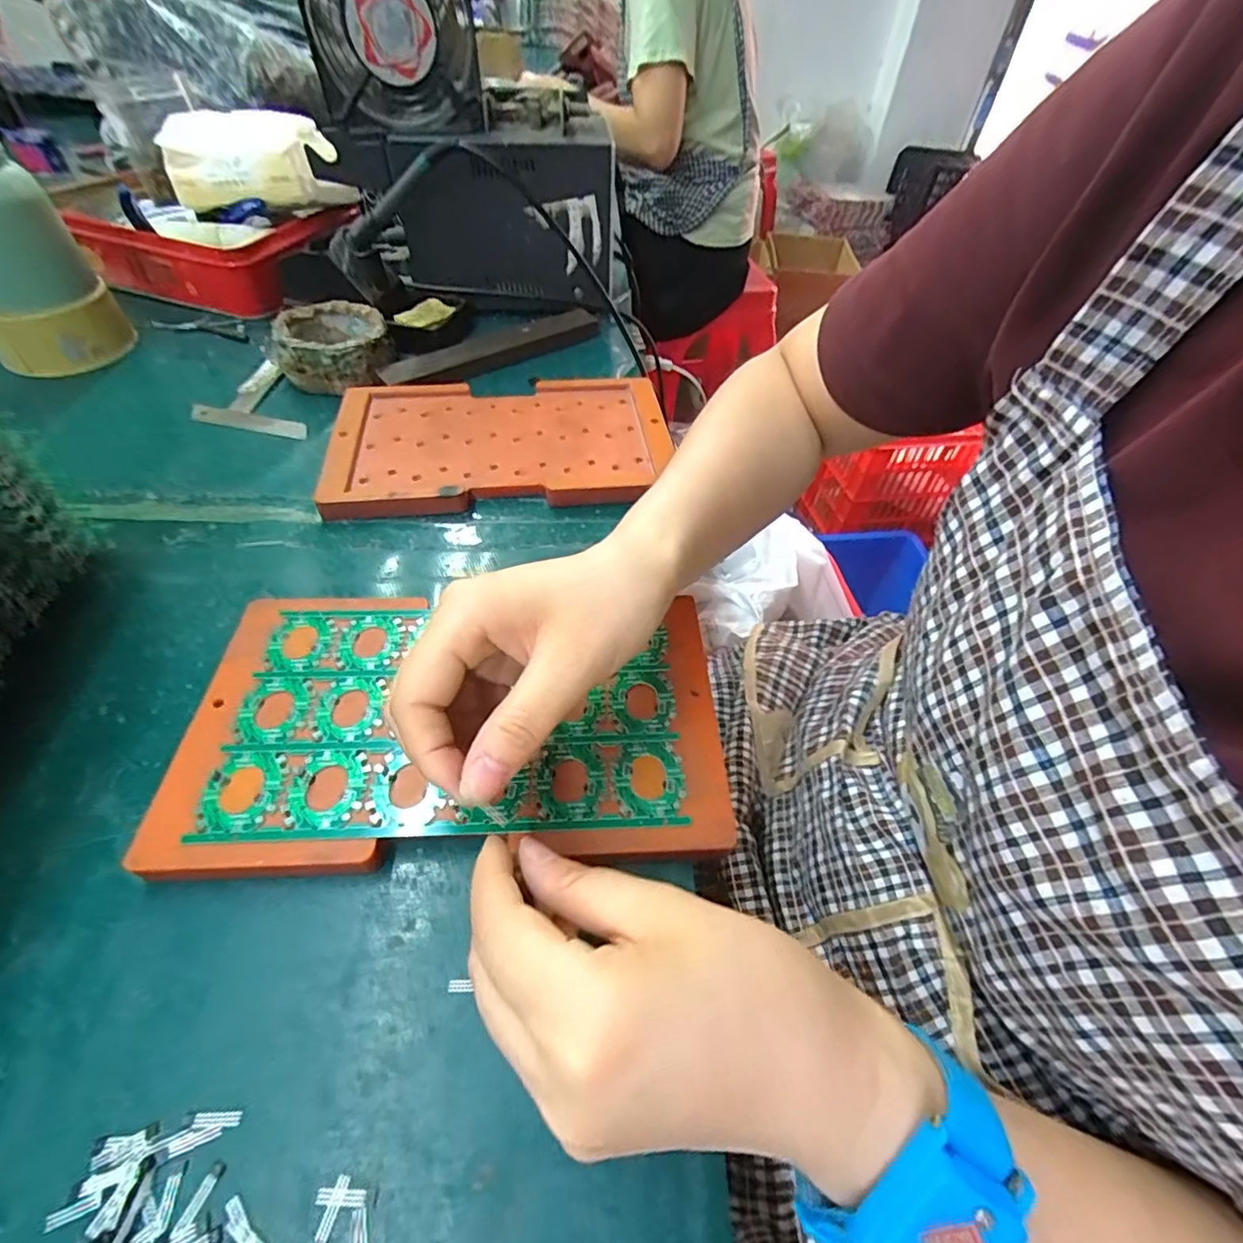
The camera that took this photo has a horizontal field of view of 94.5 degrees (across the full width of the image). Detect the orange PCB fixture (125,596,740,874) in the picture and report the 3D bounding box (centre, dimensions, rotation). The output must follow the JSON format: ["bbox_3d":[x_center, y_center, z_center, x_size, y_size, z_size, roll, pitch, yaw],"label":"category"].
[{"bbox_3d":[-0.074,0.044,0.268,0.238,0.008,0.136,1,51,0],"label":"orange PCB fixture"}]

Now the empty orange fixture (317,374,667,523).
[{"bbox_3d":[-0.085,-0.138,0.425,0.236,0.015,0.143,-6,52,-6],"label":"empty orange fixture"}]

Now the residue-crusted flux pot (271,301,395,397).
[{"bbox_3d":[-0.241,-0.233,0.479,0.090,0.035,0.083,-21,55,-18],"label":"residue-crusted flux pot"}]

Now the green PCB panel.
[{"bbox_3d":[-0.075,0.040,0.271,0.198,0.005,0.119,-2,51,-3],"label":"green PCB panel"}]

